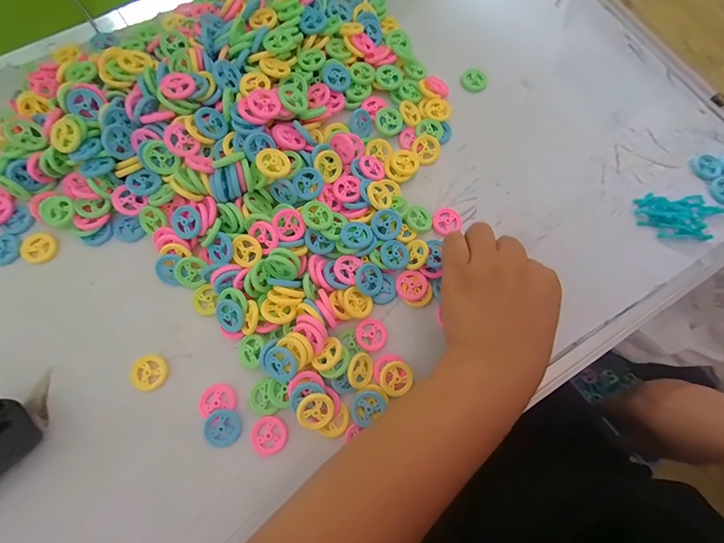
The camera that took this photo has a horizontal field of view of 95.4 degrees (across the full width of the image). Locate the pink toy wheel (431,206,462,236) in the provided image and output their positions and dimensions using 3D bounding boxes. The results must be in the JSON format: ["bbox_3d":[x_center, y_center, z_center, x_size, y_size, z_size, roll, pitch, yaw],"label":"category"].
[{"bbox_3d":[0.087,-0.052,0.337,0.030,0.005,0.028,1,74,-2],"label":"pink toy wheel"}]

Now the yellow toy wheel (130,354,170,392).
[{"bbox_3d":[-0.184,0.088,0.286,0.028,0.005,0.030,0,75,-1],"label":"yellow toy wheel"}]

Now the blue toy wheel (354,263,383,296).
[{"bbox_3d":[0.007,0.007,0.305,0.028,0.005,0.029,-39,104,-25],"label":"blue toy wheel"}]

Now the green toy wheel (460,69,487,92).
[{"bbox_3d":[0.132,-0.224,0.389,0.026,0.008,0.031,-31,78,-9],"label":"green toy wheel"}]

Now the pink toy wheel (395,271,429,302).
[{"bbox_3d":[0.047,0.014,0.315,0.029,0.009,0.028,0,75,-1],"label":"pink toy wheel"}]

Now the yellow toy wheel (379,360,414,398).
[{"bbox_3d":[0.030,0.093,0.288,0.029,0.004,0.028,0,75,-1],"label":"yellow toy wheel"}]

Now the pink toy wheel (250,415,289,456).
[{"bbox_3d":[-0.078,0.137,0.277,0.029,0.005,0.029,0,75,-1],"label":"pink toy wheel"}]

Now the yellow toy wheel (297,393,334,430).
[{"bbox_3d":[-0.037,0.113,0.267,0.029,0.004,0.027,1,86,-15],"label":"yellow toy wheel"}]

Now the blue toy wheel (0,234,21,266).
[{"bbox_3d":[-0.340,-0.021,0.313,0.027,0.004,0.029,5,71,-15],"label":"blue toy wheel"}]

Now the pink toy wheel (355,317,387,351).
[{"bbox_3d":[0.009,0.057,0.301,0.028,0.006,0.028,0,75,-1],"label":"pink toy wheel"}]

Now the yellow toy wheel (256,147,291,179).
[{"bbox_3d":[-0.080,-0.098,0.298,0.029,0.007,0.029,8,66,-18],"label":"yellow toy wheel"}]

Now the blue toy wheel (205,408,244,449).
[{"bbox_3d":[-0.116,0.130,0.274,0.027,0.007,0.029,0,75,-1],"label":"blue toy wheel"}]

